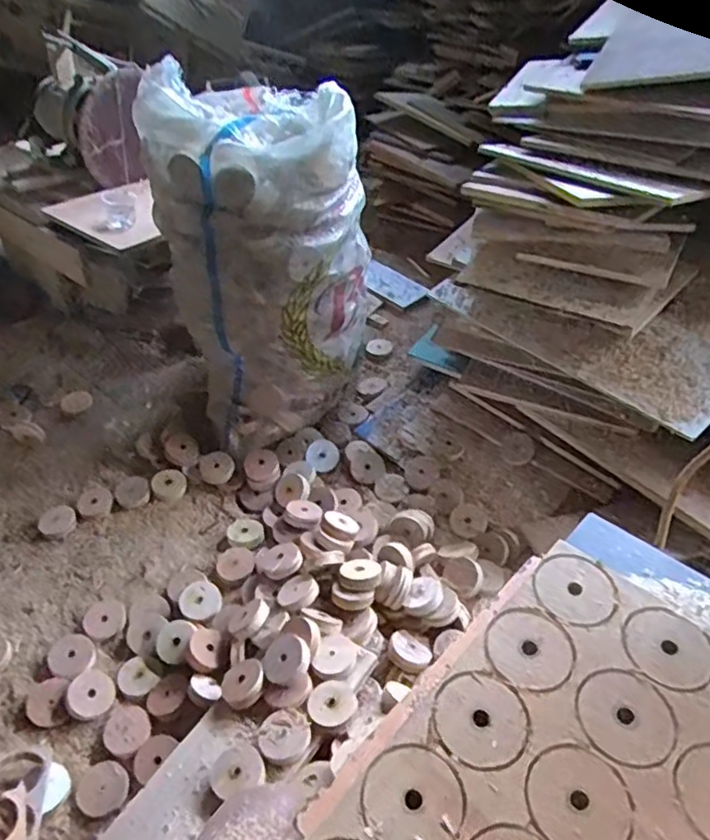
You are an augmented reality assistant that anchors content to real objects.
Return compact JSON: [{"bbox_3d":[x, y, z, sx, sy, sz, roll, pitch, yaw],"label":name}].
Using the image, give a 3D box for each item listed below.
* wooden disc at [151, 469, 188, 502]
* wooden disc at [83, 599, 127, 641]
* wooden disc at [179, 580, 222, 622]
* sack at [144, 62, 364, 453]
[{"bbox_3d":[-0.350,0.123,1.188,0.064,0.015,0.060,3,74,-10],"label":"wooden disc"},{"bbox_3d":[-0.396,0.313,0.995,0.062,0.012,0.067,-1,42,1],"label":"wooden disc"},{"bbox_3d":[-0.243,0.284,0.988,0.063,0.013,0.059,2,65,-4],"label":"wooden disc"},{"bbox_3d":[-0.162,-0.278,1.138,0.302,0.554,0.285,-21,45,-20],"label":"sack"}]

